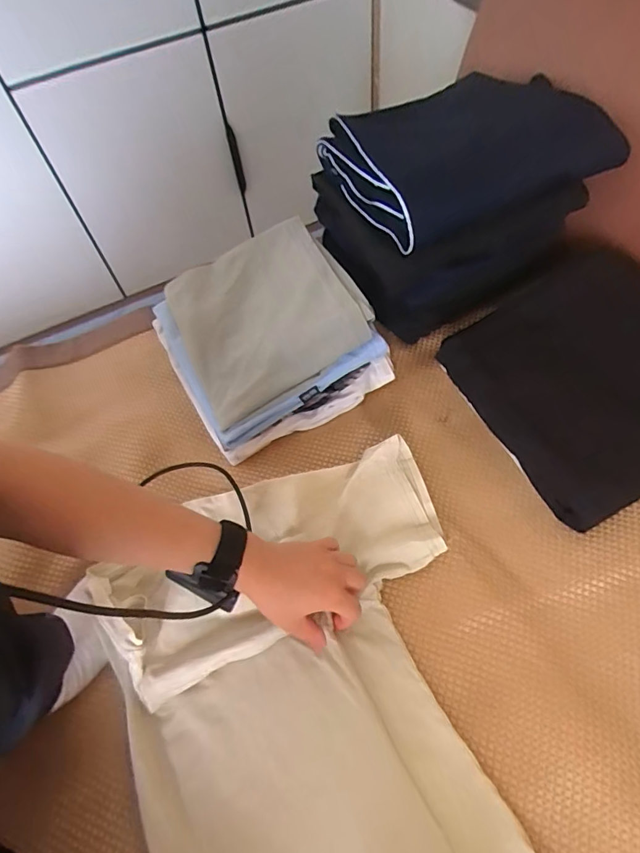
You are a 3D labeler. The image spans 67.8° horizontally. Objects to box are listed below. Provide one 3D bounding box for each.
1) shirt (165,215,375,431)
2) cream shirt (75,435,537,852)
[{"bbox_3d":[-0.075,-0.146,0.608,0.221,0.027,0.251,-33,58,5],"label":"shirt"},{"bbox_3d":[0.004,0.277,0.391,0.343,0.050,0.524,-17,57,-6],"label":"cream shirt"}]

